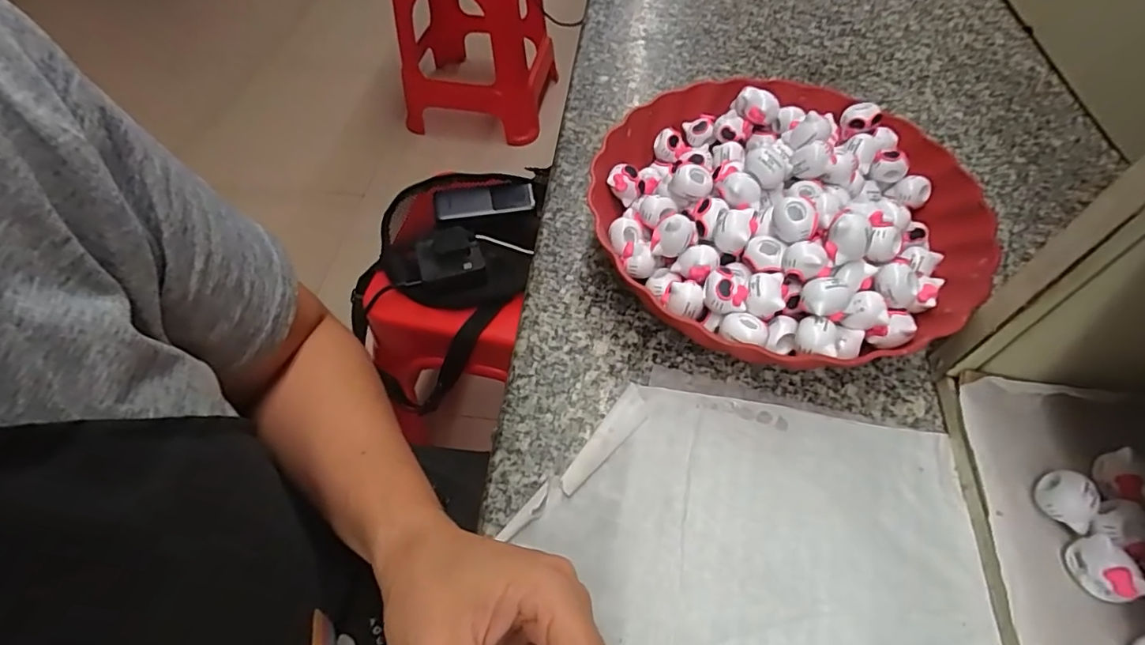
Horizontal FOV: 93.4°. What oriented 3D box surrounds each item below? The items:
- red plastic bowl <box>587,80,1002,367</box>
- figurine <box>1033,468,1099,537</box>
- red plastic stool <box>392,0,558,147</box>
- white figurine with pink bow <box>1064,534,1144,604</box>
[{"bbox_3d":[0.137,-0.075,0.347,0.228,0.078,0.232,-10,56,-6],"label":"red plastic bowl"},{"bbox_3d":[0.229,0.082,0.250,0.021,0.017,0.022,38,64,23],"label":"figurine"},{"bbox_3d":[-0.303,-0.885,1.578,0.444,0.507,0.482,5,56,4],"label":"red plastic stool"},{"bbox_3d":[0.228,0.106,0.233,0.014,0.018,0.025,-9,56,-6],"label":"white figurine with pink bow"}]

